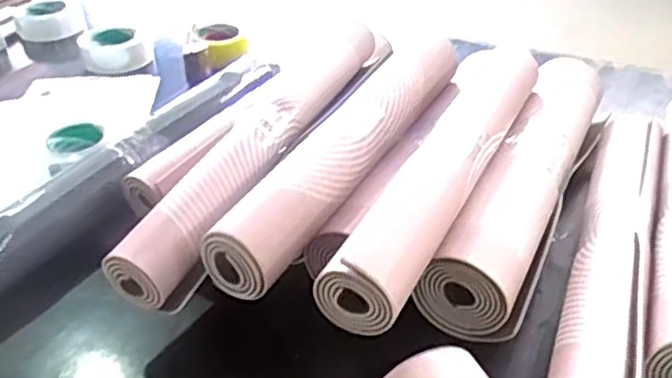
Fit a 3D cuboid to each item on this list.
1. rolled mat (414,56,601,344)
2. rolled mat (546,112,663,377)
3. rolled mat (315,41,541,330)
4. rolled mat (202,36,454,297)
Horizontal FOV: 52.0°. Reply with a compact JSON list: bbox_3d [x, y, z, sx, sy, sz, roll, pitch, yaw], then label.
[{"bbox_3d":[0.240,-0.016,0.836,0.086,0.086,0.489,17,39,22],"label":"rolled mat"},{"bbox_3d":[0.305,0.069,0.758,0.078,0.081,0.506,13,38,19],"label":"rolled mat"},{"bbox_3d":[0.130,-0.039,0.768,0.083,0.059,0.514,15,39,21],"label":"rolled mat"},{"bbox_3d":[0.021,-0.059,0.814,0.085,0.070,0.501,19,41,25],"label":"rolled mat"}]

